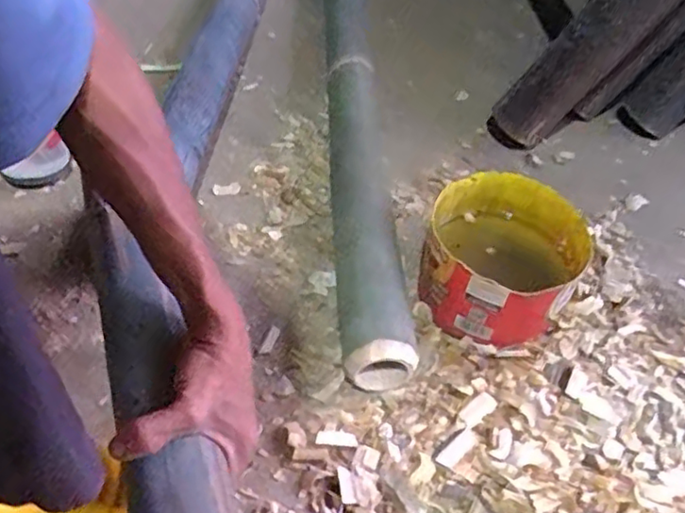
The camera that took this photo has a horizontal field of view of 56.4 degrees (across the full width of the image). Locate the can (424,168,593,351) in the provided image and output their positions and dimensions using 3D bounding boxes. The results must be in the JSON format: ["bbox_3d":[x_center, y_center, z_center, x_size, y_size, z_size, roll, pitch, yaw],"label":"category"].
[{"bbox_3d":[0.157,0.002,0.644,0.147,0.090,0.154,3,47,-3],"label":"can"}]

